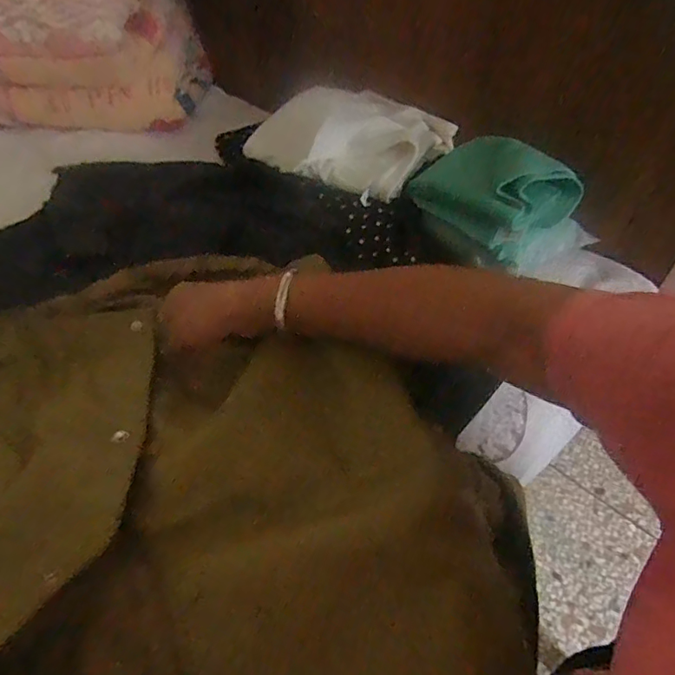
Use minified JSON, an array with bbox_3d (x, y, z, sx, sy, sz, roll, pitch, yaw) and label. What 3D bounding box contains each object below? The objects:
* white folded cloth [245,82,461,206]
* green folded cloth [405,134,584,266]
[{"bbox_3d":[0.021,-0.272,0.650,0.231,0.057,0.188,28,52,22],"label":"white folded cloth"},{"bbox_3d":[0.167,-0.156,0.545,0.095,0.100,0.157,-33,56,-28],"label":"green folded cloth"}]

